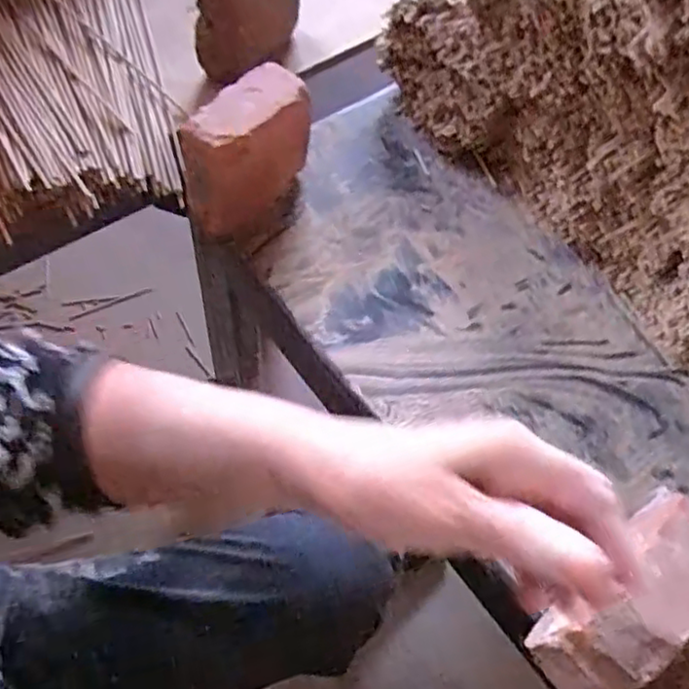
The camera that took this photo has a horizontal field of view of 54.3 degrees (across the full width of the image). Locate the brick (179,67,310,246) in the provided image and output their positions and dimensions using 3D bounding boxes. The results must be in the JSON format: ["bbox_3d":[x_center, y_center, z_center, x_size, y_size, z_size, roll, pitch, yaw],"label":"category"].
[{"bbox_3d":[-0.085,-0.172,0.612,0.048,0.123,0.125,37,62,20],"label":"brick"}]

